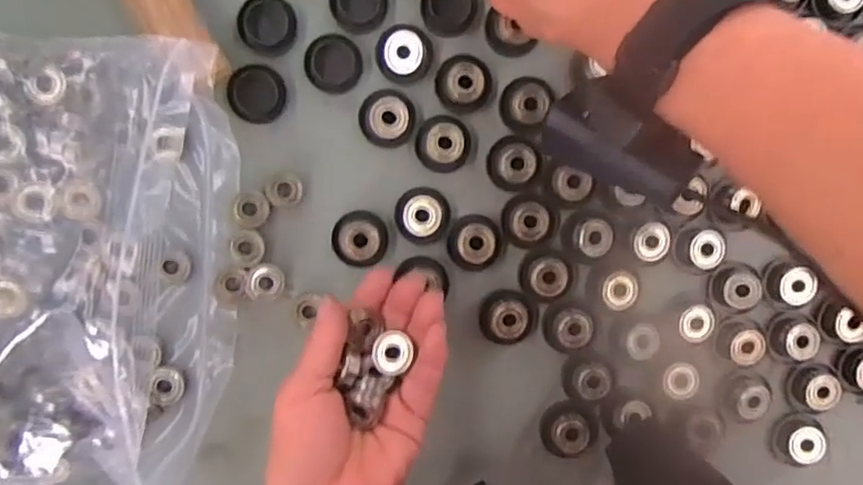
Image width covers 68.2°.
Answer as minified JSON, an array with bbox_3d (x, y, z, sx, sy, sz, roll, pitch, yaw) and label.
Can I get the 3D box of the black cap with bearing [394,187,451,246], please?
[{"bbox_3d":[-0.005,-0.015,0.362,0.031,0.010,0.032,3,95,-5],"label":"black cap with bearing"}]

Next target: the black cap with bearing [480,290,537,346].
[{"bbox_3d":[0.046,0.044,0.371,0.033,0.015,0.030,10,94,-5],"label":"black cap with bearing"}]

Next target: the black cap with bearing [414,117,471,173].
[{"bbox_3d":[0.007,-0.056,0.359,0.031,0.013,0.032,0,95,-5],"label":"black cap with bearing"}]

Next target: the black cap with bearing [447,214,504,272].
[{"bbox_3d":[0.026,0.001,0.363,0.032,0.016,0.032,0,95,-5],"label":"black cap with bearing"}]

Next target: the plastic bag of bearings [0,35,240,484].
[{"bbox_3d":[-0.247,0.012,0.322,0.275,0.057,0.237,1,95,-5],"label":"plastic bag of bearings"}]

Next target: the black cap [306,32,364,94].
[{"bbox_3d":[-0.054,-0.099,0.353,0.031,0.006,0.031,0,95,-5],"label":"black cap"}]

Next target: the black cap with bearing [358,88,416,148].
[{"bbox_3d":[-0.024,-0.069,0.356,0.031,0.011,0.031,0,95,-5],"label":"black cap with bearing"}]

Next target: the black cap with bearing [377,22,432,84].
[{"bbox_3d":[-0.014,-0.106,0.354,0.031,0.009,0.032,0,95,-5],"label":"black cap with bearing"}]

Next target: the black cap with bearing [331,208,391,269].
[{"bbox_3d":[-0.040,-0.002,0.361,0.031,0.013,0.030,0,95,-5],"label":"black cap with bearing"}]

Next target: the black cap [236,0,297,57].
[{"bbox_3d":[-0.091,-0.121,0.352,0.031,0.008,0.032,0,95,-5],"label":"black cap"}]

